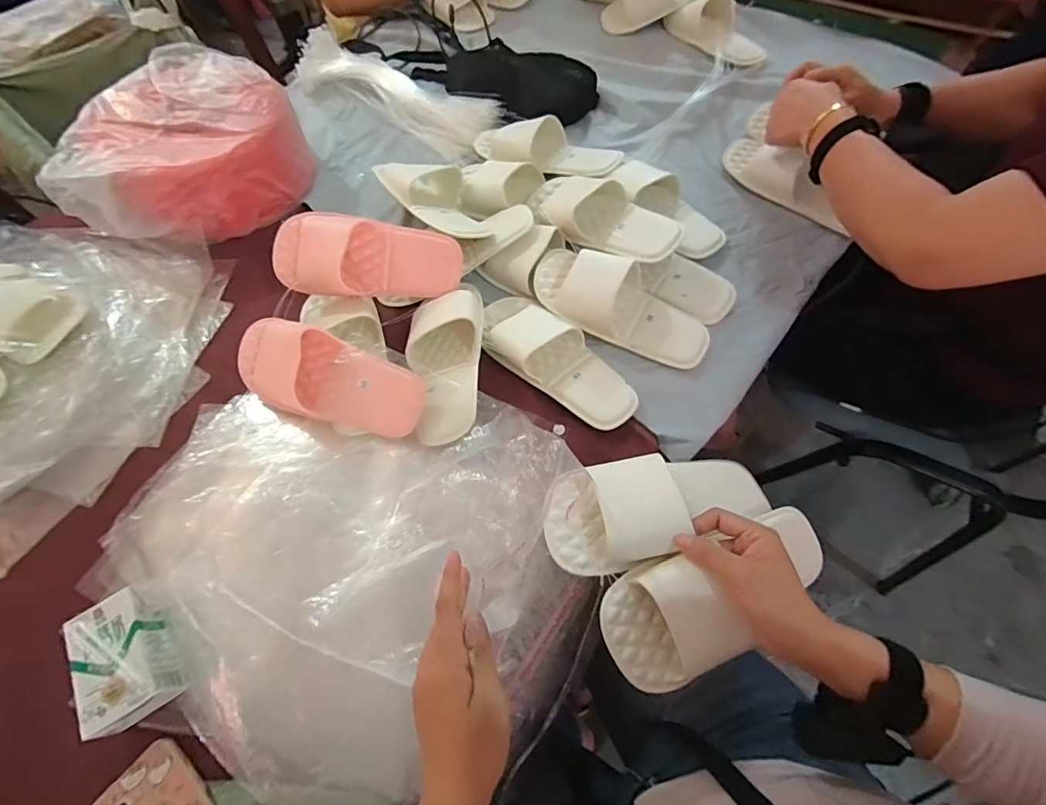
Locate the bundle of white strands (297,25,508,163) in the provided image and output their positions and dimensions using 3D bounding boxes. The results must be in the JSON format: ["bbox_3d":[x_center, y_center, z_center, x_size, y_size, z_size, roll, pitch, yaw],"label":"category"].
[{"bbox_3d":[-0.227,-0.535,0.813,0.414,0.024,0.112,31,88,13],"label":"bundle of white strands"}]

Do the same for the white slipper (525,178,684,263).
[{"bbox_3d":[0.104,-0.252,0.646,0.229,0.067,0.101,36,70,19],"label":"white slipper"}]

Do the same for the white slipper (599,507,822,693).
[{"bbox_3d":[0.175,0.156,0.404,0.225,0.060,0.087,-18,63,-21],"label":"white slipper"}]

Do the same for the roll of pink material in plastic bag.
[{"bbox_3d":[-0.495,-0.389,0.710,0.302,0.124,0.287,-1,63,2],"label":"roll of pink material in plastic bag"}]

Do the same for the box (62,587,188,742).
[{"bbox_3d":[-0.371,0.236,0.444,0.067,0.041,0.109,-28,65,-11],"label":"box"}]

